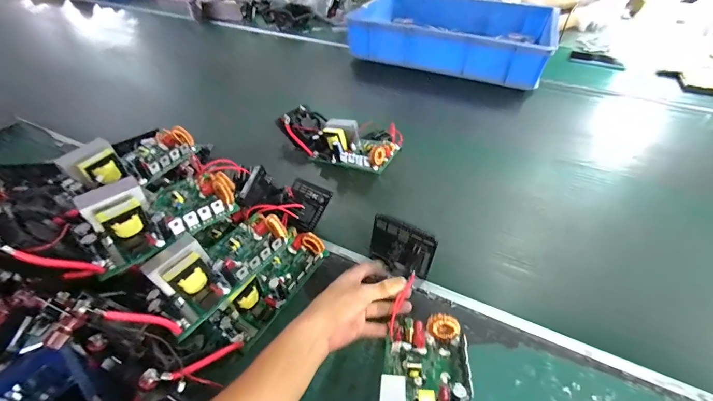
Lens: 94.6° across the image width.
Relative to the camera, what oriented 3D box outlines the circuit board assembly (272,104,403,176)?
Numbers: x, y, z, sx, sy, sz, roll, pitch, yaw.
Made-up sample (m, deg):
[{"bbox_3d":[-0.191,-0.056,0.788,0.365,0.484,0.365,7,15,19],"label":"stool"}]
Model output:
[{"bbox_3d":[-0.038,-0.137,0.715,0.268,0.069,0.128,21,49,20],"label":"circuit board assembly"}]

